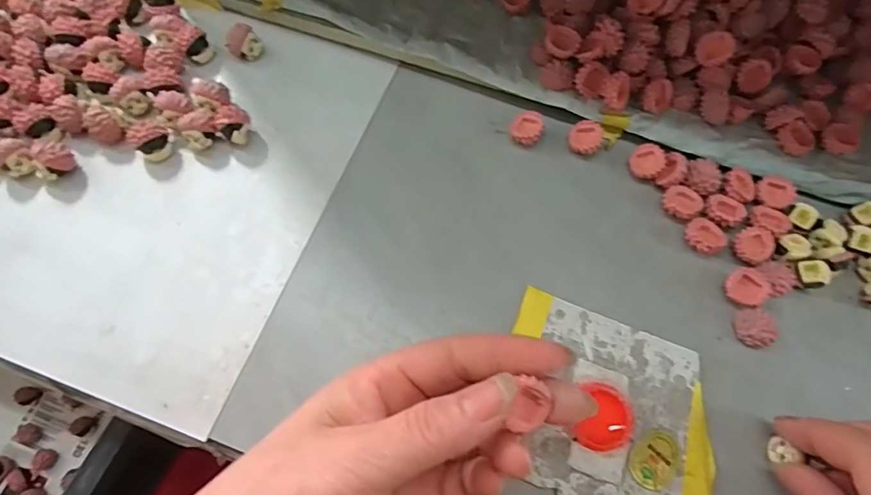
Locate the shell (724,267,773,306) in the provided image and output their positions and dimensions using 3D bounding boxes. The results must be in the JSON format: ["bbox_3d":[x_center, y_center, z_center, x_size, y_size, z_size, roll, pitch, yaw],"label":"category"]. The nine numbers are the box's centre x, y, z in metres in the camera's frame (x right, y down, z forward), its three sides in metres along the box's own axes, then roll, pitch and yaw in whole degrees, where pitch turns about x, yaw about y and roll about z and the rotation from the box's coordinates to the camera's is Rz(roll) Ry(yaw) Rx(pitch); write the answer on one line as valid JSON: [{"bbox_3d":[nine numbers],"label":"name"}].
[{"bbox_3d":[0.165,0.021,0.256,0.021,0.006,0.020,1,69,-2],"label":"shell"}]

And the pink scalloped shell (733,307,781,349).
[{"bbox_3d":[0.165,0.041,0.248,0.017,0.008,0.020,-8,69,-5],"label":"pink scalloped shell"}]

